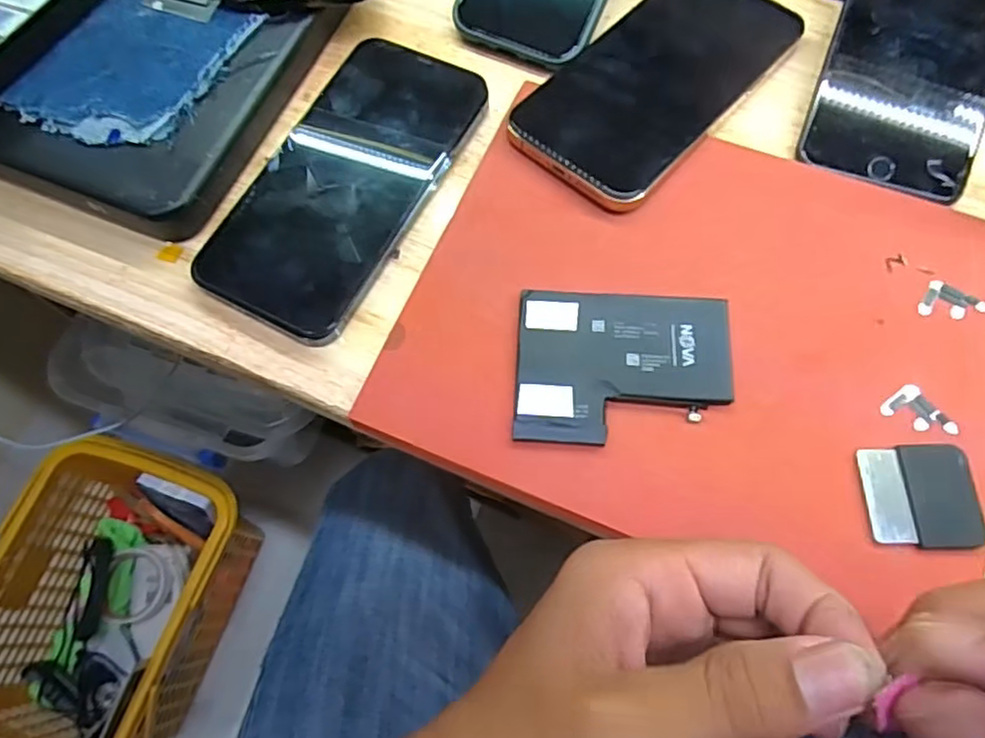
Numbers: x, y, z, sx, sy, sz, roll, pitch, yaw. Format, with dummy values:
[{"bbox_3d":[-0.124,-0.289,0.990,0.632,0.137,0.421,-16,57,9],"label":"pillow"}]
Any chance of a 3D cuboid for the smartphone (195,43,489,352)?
[{"bbox_3d":[-0.069,-0.091,0.298,0.072,0.011,0.154,27,75,10],"label":"smartphone"}]

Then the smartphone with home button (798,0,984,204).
[{"bbox_3d":[0.201,-0.157,0.295,0.076,0.006,0.147,18,93,8],"label":"smartphone with home button"}]

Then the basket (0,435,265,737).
[{"bbox_3d":[-0.487,0.305,0.839,0.259,0.246,0.357,14,70,7],"label":"basket"}]

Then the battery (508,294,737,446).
[{"bbox_3d":[0.055,-0.001,0.265,0.087,0.004,0.066,3,72,3],"label":"battery"}]

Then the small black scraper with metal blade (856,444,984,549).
[{"bbox_3d":[0.165,0.049,0.246,0.042,0.004,0.039,-1,71,2],"label":"small black scraper with metal blade"}]

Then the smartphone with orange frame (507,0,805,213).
[{"bbox_3d":[0.082,-0.146,0.312,0.076,0.010,0.157,41,78,14],"label":"smartphone with orange frame"}]

